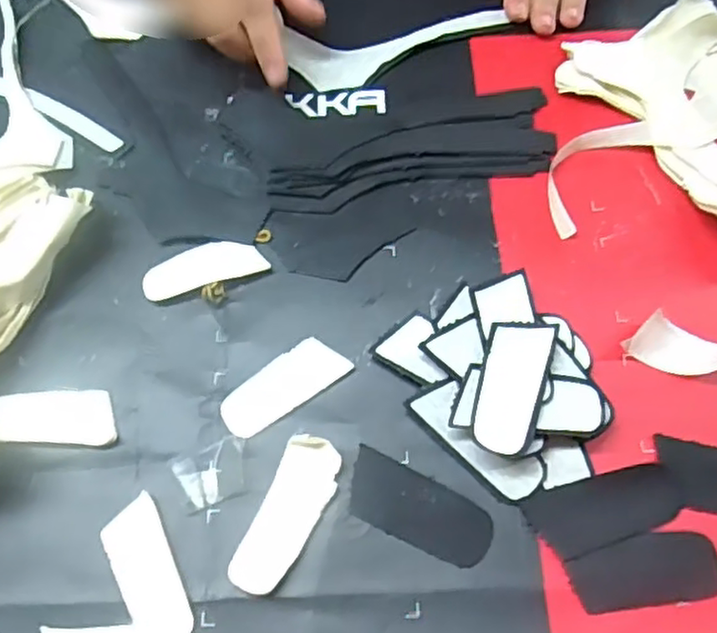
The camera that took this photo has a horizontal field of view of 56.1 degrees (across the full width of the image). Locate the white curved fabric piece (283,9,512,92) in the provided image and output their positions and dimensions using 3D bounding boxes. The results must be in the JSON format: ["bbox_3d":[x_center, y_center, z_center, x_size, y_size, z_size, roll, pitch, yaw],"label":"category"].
[{"bbox_3d":[0.027,-0.176,0.443,0.141,0.006,0.048,-8,68,-2],"label":"white curved fabric piece"}]

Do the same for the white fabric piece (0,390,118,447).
[{"bbox_3d":[-0.157,0.051,0.345,0.065,0.008,0.029,2,68,2],"label":"white fabric piece"}]

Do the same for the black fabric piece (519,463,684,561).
[{"bbox_3d":[0.121,0.092,0.324,0.074,0.004,0.032,-17,69,-6],"label":"black fabric piece"}]

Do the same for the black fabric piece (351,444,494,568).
[{"bbox_3d":[0.029,0.094,0.329,0.073,0.004,0.032,25,71,10],"label":"black fabric piece"}]

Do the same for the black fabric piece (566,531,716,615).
[{"bbox_3d":[0.134,0.119,0.313,0.069,0.004,0.031,-6,68,-1],"label":"black fabric piece"}]

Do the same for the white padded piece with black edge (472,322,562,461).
[{"bbox_3d":[0.075,0.032,0.329,0.032,0.004,0.073,17,63,11],"label":"white padded piece with black edge"}]

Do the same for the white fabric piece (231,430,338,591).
[{"bbox_3d":[-0.034,0.095,0.324,0.028,0.012,0.075,23,70,10],"label":"white fabric piece"}]

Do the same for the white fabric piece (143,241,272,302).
[{"bbox_3d":[-0.087,-0.028,0.379,0.067,0.004,0.027,-19,69,-6],"label":"white fabric piece"}]

